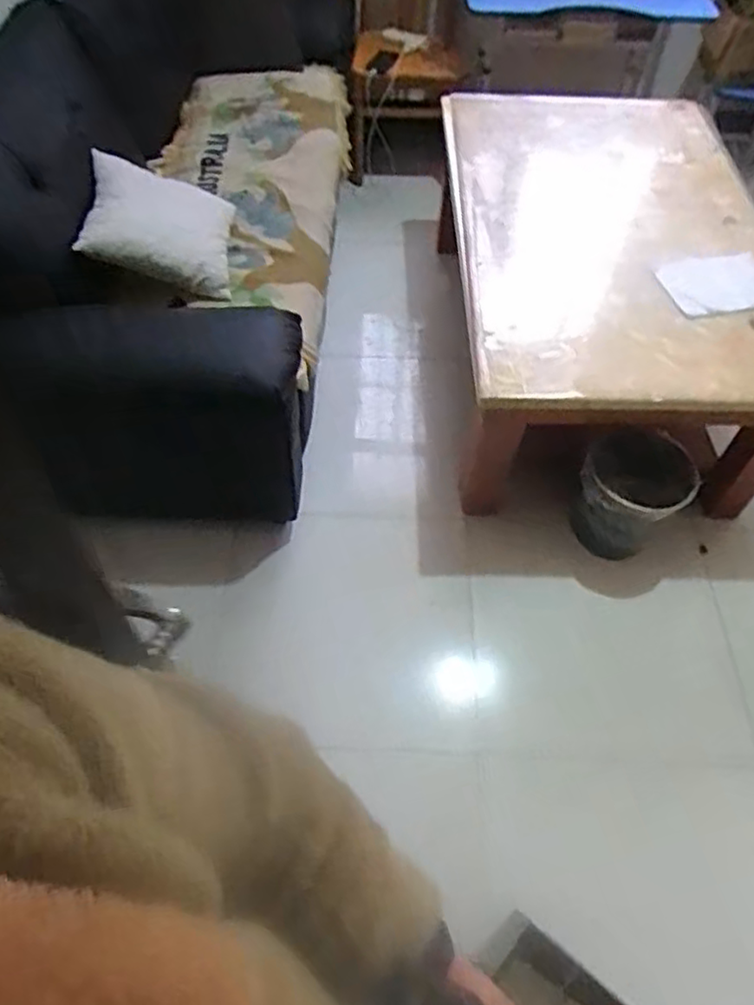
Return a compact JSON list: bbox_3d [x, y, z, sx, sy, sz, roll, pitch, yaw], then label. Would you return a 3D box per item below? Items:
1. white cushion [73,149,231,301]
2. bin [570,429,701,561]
[{"bbox_3d":[-0.455,-0.589,1.463,0.327,0.069,0.243,8,91,-39],"label":"white cushion"},{"bbox_3d":[0.599,-0.007,1.646,0.230,0.323,0.227,2,55,-2],"label":"bin"}]

